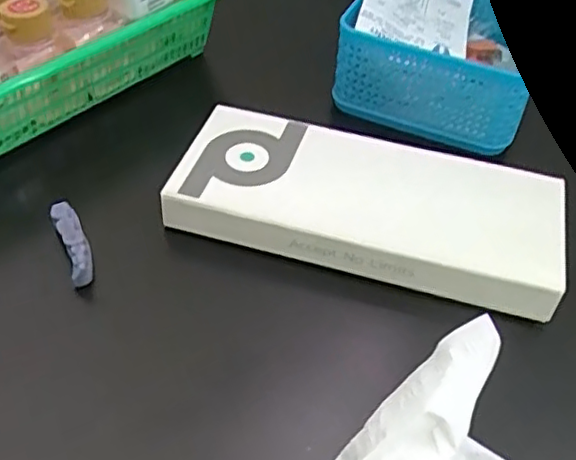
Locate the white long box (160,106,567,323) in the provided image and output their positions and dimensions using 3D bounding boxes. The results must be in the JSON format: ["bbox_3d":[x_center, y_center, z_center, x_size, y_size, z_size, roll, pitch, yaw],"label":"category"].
[{"bbox_3d":[0.044,-0.013,0.366,0.210,0.034,0.084,15,47,8],"label":"white long box"}]

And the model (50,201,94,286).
[{"bbox_3d":[-0.114,0.006,0.343,0.013,0.014,0.049,-17,50,-21],"label":"model"}]

